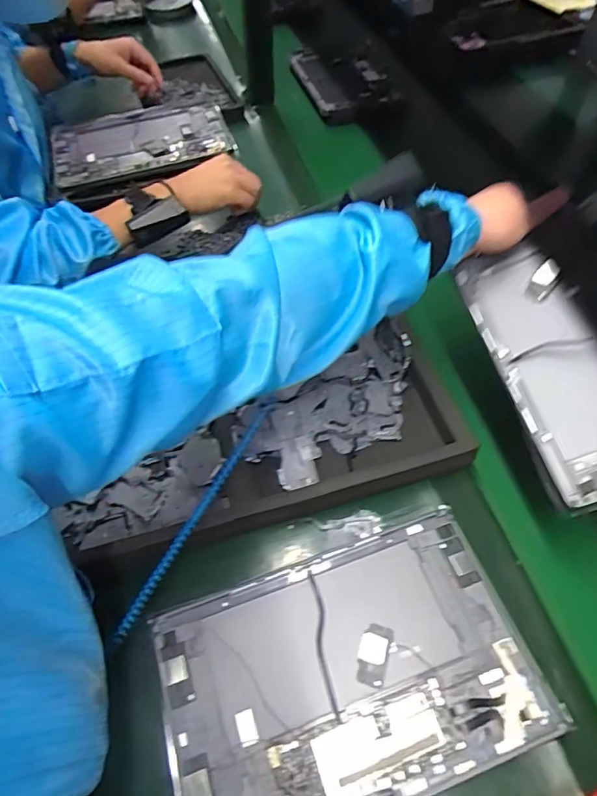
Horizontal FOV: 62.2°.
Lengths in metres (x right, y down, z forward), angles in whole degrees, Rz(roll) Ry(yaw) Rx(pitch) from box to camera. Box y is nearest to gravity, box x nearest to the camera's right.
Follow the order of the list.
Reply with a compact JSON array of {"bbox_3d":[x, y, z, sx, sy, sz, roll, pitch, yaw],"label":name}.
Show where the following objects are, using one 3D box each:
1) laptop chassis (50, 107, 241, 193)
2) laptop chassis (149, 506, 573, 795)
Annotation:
[{"bbox_3d":[-0.236,-0.392,0.755,0.260,0.026,0.182,-12,56,-6],"label":"laptop chassis"},{"bbox_3d":[0.034,0.199,0.362,0.256,0.007,0.167,-17,56,-10],"label":"laptop chassis"}]

